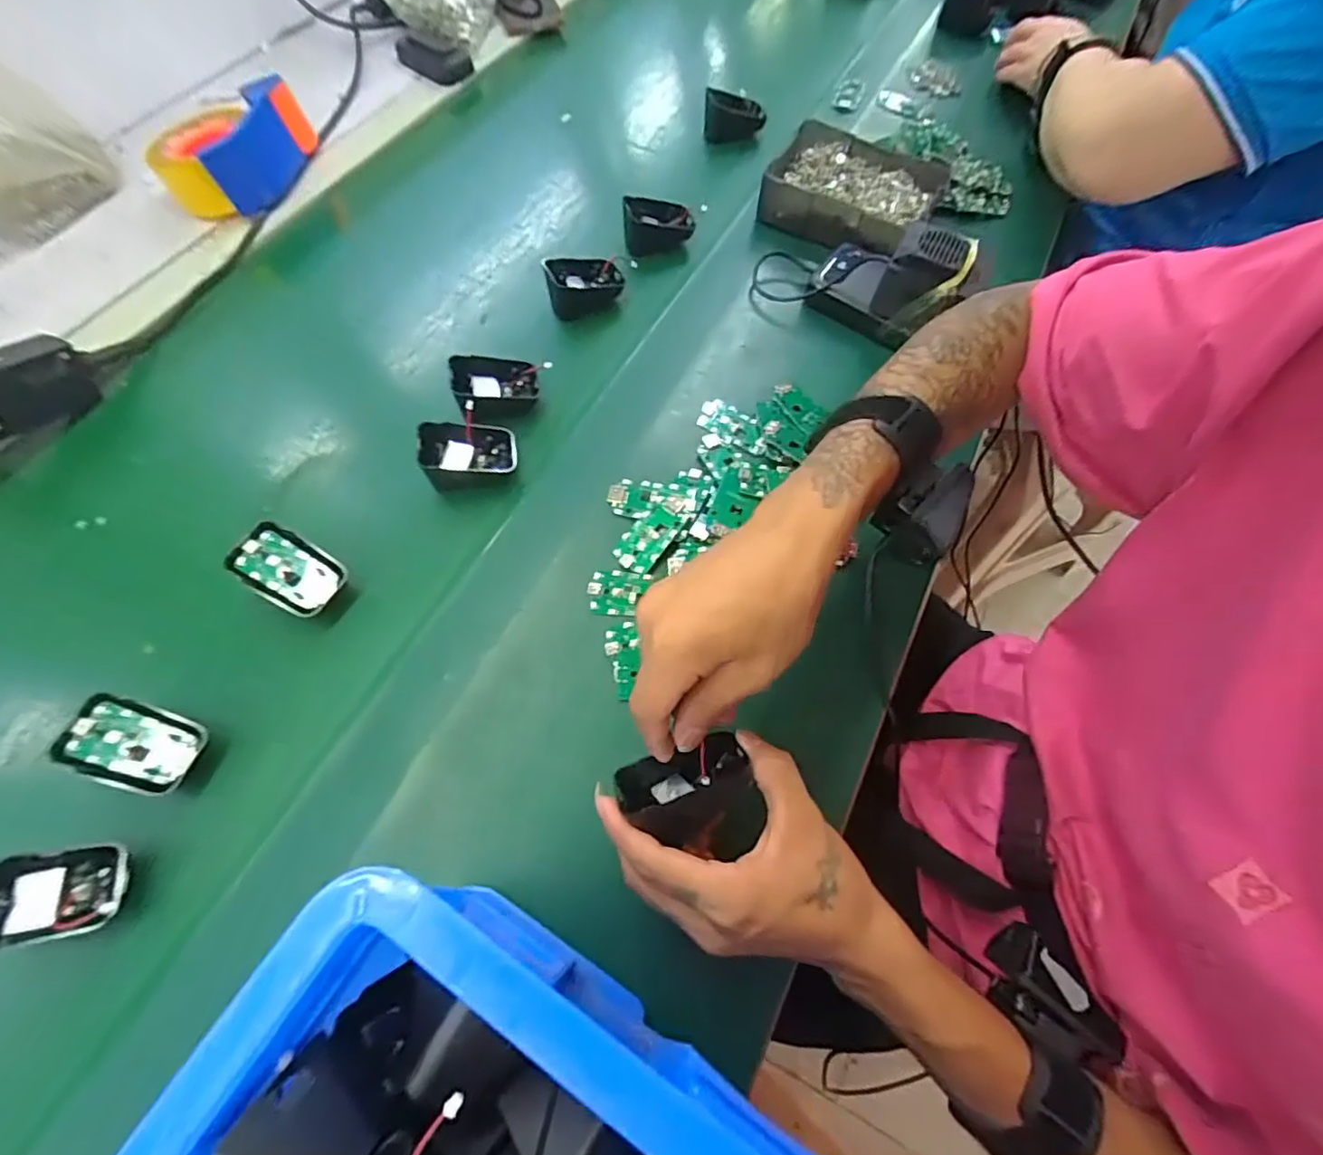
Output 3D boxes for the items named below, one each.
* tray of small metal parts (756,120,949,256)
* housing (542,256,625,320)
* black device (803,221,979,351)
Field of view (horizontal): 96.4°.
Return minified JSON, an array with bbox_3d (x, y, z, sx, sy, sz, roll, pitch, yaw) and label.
[{"bbox_3d":[0.190,-0.389,0.586,0.158,0.039,0.150,26,66,13],"label":"tray of small metal parts"},{"bbox_3d":[-0.069,-0.265,0.536,0.070,0.033,0.049,-19,64,-9],"label":"housing"},{"bbox_3d":[0.196,-0.261,0.509,0.121,0.077,0.069,31,67,15],"label":"black device"}]

